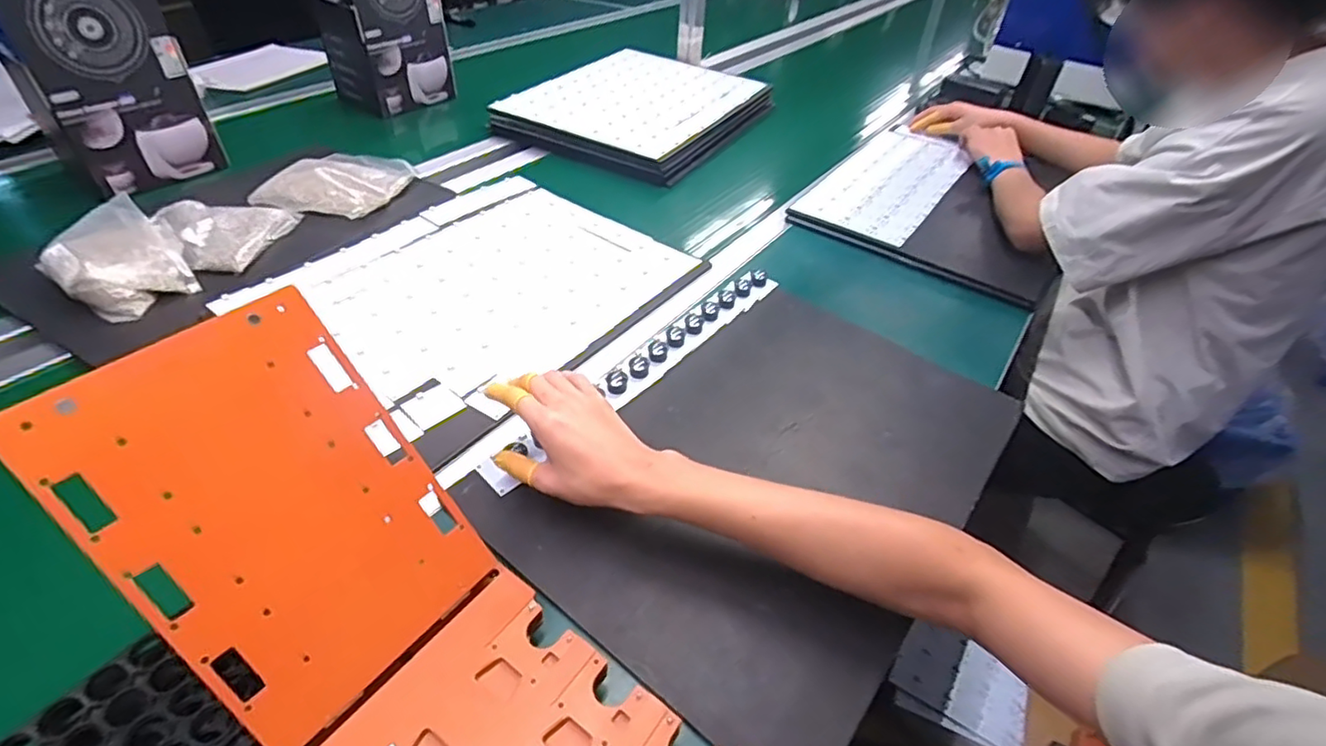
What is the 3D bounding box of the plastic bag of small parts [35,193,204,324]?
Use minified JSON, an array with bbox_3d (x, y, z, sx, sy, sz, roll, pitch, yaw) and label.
[{"bbox_3d":[-0.630,-0.132,0.704,0.167,0.049,0.115,32,49,26],"label":"plastic bag of small parts"}]

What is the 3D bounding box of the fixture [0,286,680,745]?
[{"bbox_3d":[-0.147,0.154,0.367,0.422,0.102,0.156,43,49,1],"label":"fixture"}]

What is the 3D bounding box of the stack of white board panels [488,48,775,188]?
[{"bbox_3d":[-0.043,-0.527,1.201,0.382,0.053,0.484,23,45,17],"label":"stack of white board panels"}]

